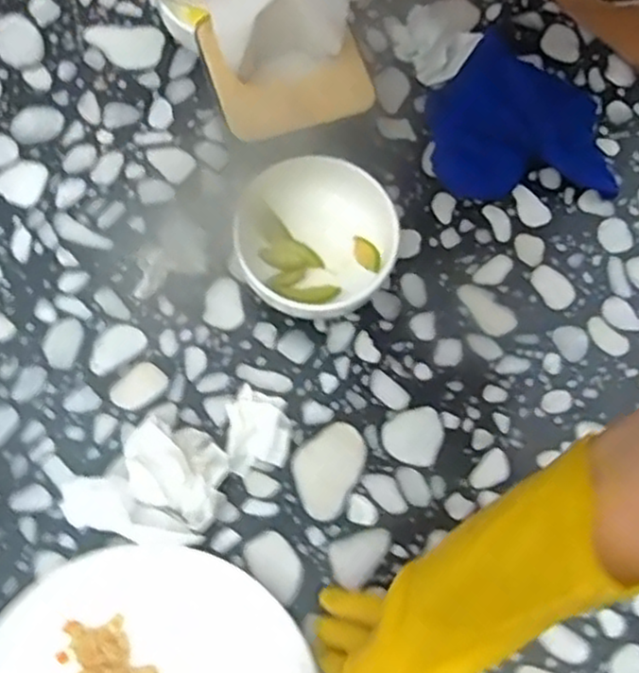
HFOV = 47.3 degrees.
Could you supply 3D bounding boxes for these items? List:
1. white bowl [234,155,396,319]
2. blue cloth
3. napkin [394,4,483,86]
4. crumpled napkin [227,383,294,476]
[{"bbox_3d":[-0.003,-0.076,0.551,0.116,0.040,0.123,0,75,-1],"label":"white bowl"},{"bbox_3d":[0.160,-0.182,0.600,0.140,0.013,0.142,-6,75,-3],"label":"blue cloth"},{"bbox_3d":[0.096,-0.244,0.606,0.057,0.022,0.059,38,78,8],"label":"napkin"},{"bbox_3d":[-0.043,0.067,0.517,0.043,0.029,0.057,2,75,-1],"label":"crumpled napkin"}]

